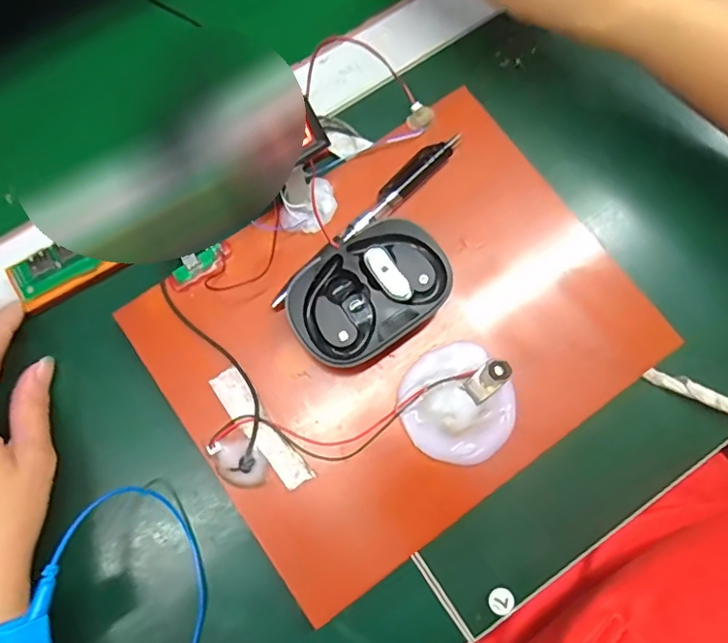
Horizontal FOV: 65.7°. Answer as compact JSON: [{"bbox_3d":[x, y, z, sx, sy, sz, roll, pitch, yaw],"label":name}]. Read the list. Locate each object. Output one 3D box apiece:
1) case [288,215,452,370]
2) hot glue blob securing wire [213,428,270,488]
[{"bbox_3d":[0.003,-0.015,0.305,0.086,0.034,0.059,-34,82,-8],"label":"case"},{"bbox_3d":[-0.066,0.075,0.300,0.023,0.004,0.031,-41,83,-8],"label":"hot glue blob securing wire"}]

